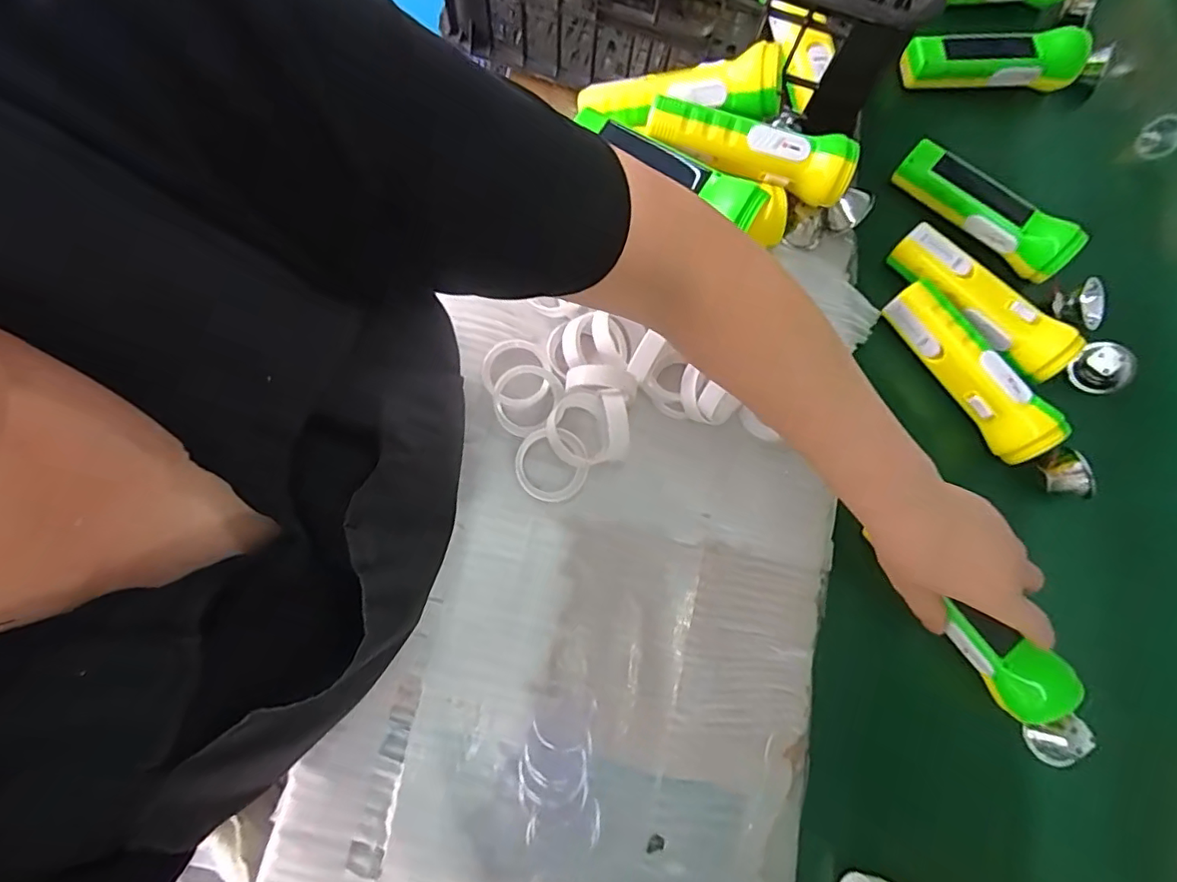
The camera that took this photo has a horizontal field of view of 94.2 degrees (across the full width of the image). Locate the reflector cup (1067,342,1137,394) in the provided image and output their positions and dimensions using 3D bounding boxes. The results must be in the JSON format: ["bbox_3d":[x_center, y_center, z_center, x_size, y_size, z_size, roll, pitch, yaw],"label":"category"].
[{"bbox_3d":[0.431,-0.062,0.460,0.019,0.047,0.041,-35,42,-17],"label":"reflector cup"}]

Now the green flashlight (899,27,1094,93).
[{"bbox_3d":[0.400,-0.377,0.542,0.149,0.050,0.042,4,77,0],"label":"green flashlight"}]

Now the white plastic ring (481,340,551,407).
[{"bbox_3d":[-0.057,-0.054,0.428,0.052,0.013,0.051,1,76,-4],"label":"white plastic ring"}]

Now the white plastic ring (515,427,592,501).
[{"bbox_3d":[-0.028,0.018,0.412,0.054,0.009,0.054,0,92,0],"label":"white plastic ring"}]

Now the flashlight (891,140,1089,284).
[{"bbox_3d":[0.359,-0.212,0.494,0.053,0.049,0.161,-42,83,-13],"label":"flashlight"}]

